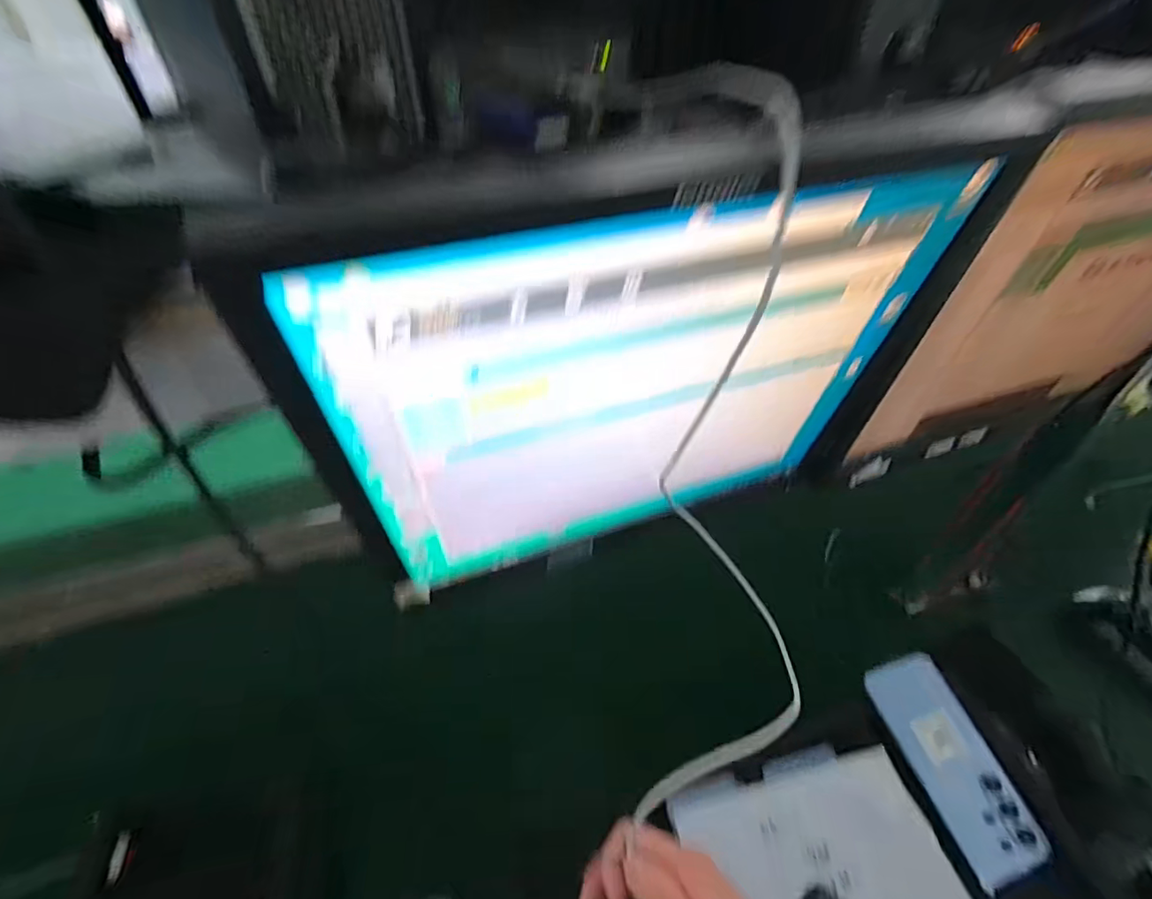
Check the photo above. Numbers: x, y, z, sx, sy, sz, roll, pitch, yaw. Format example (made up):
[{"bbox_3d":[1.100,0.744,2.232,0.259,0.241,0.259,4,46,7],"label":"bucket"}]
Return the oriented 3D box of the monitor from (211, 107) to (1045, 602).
[{"bbox_3d":[0.052,-0.026,0.312,0.374,0.280,0.062,-17,47,-15],"label":"monitor"}]

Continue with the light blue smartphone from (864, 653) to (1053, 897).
[{"bbox_3d":[0.349,0.287,0.479,0.080,0.007,0.176,-18,60,-6],"label":"light blue smartphone"}]

